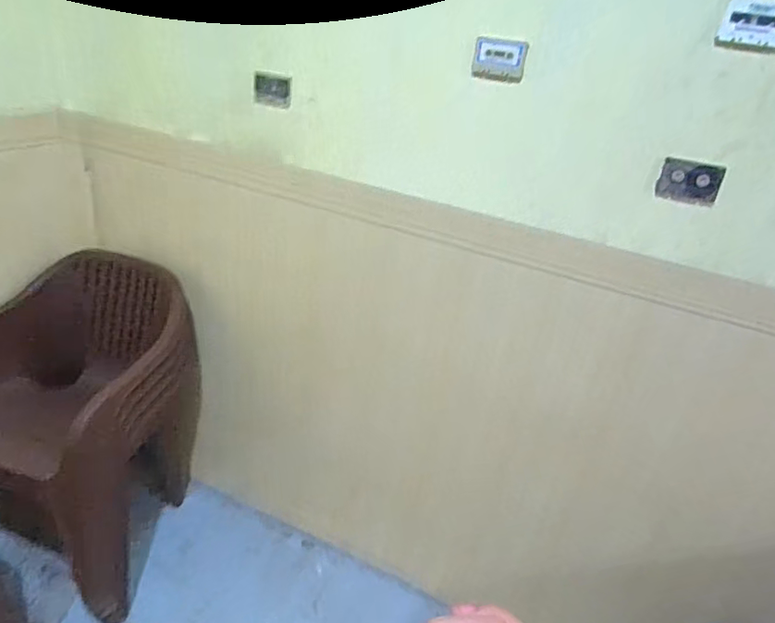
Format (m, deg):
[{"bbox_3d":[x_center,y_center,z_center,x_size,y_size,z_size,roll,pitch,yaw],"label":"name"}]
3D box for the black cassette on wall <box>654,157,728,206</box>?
[{"bbox_3d":[0.551,-0.237,1.009,0.100,0.072,0.015,26,33,31],"label":"black cassette on wall"}]

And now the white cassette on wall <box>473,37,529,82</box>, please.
[{"bbox_3d":[0.217,-0.488,1.073,0.101,0.074,0.022,15,34,18],"label":"white cassette on wall"}]

